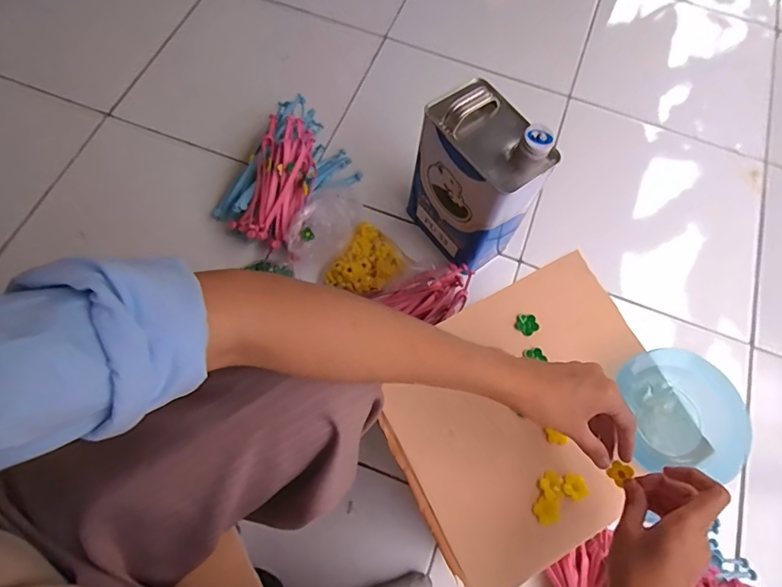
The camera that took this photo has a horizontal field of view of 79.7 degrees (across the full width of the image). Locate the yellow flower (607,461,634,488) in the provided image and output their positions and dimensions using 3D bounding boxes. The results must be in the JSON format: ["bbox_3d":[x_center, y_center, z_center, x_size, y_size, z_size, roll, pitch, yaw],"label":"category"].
[{"bbox_3d":[0.193,0.151,0.395,0.019,0.004,0.016,-55,46,16],"label":"yellow flower"}]

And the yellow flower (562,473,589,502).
[{"bbox_3d":[0.172,0.181,0.437,0.022,0.006,0.023,1,68,-3],"label":"yellow flower"}]

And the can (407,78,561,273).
[{"bbox_3d":[0.125,-0.167,0.694,0.124,0.248,0.171,-35,74,-16],"label":"can"}]

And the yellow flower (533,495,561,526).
[{"bbox_3d":[0.143,0.199,0.430,0.020,0.011,0.023,-26,72,-13],"label":"yellow flower"}]

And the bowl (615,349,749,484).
[{"bbox_3d":[0.285,0.116,0.459,0.105,0.027,0.122,-5,68,-6],"label":"bowl"}]

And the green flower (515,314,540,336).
[{"bbox_3d":[0.146,0.033,0.500,0.024,0.004,0.023,20,68,5],"label":"green flower"}]

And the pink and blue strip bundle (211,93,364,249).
[{"bbox_3d":[-0.172,-0.201,0.775,0.148,0.107,0.238,29,69,8],"label":"pink and blue strip bundle"}]

